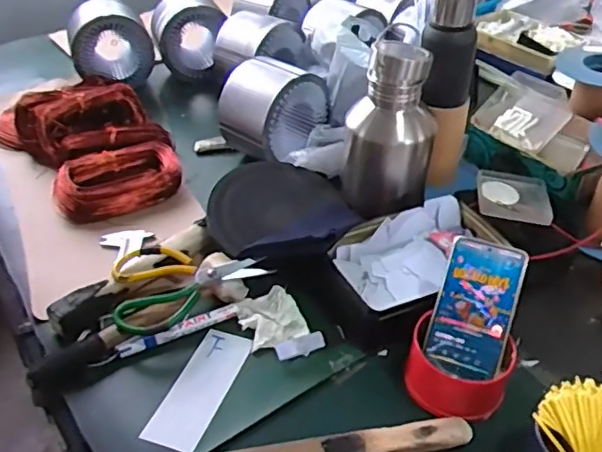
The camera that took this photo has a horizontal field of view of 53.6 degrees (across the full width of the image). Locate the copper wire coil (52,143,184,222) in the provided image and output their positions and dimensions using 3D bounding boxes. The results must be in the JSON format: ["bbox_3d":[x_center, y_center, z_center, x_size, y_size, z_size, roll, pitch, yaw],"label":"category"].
[{"bbox_3d":[-0.279,-0.069,0.913,0.187,0.049,0.099,-18,42,-20],"label":"copper wire coil"}]

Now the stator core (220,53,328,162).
[{"bbox_3d":[-0.040,-0.180,0.965,0.148,0.153,0.134,-32,47,-32],"label":"stator core"}]

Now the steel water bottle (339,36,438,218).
[{"bbox_3d":[0.120,-0.126,0.791,0.095,0.215,0.105,-28,45,-28],"label":"steel water bottle"}]

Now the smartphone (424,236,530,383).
[{"bbox_3d":[0.182,0.085,0.620,0.076,0.013,0.142,16,82,19],"label":"smartphone"}]

